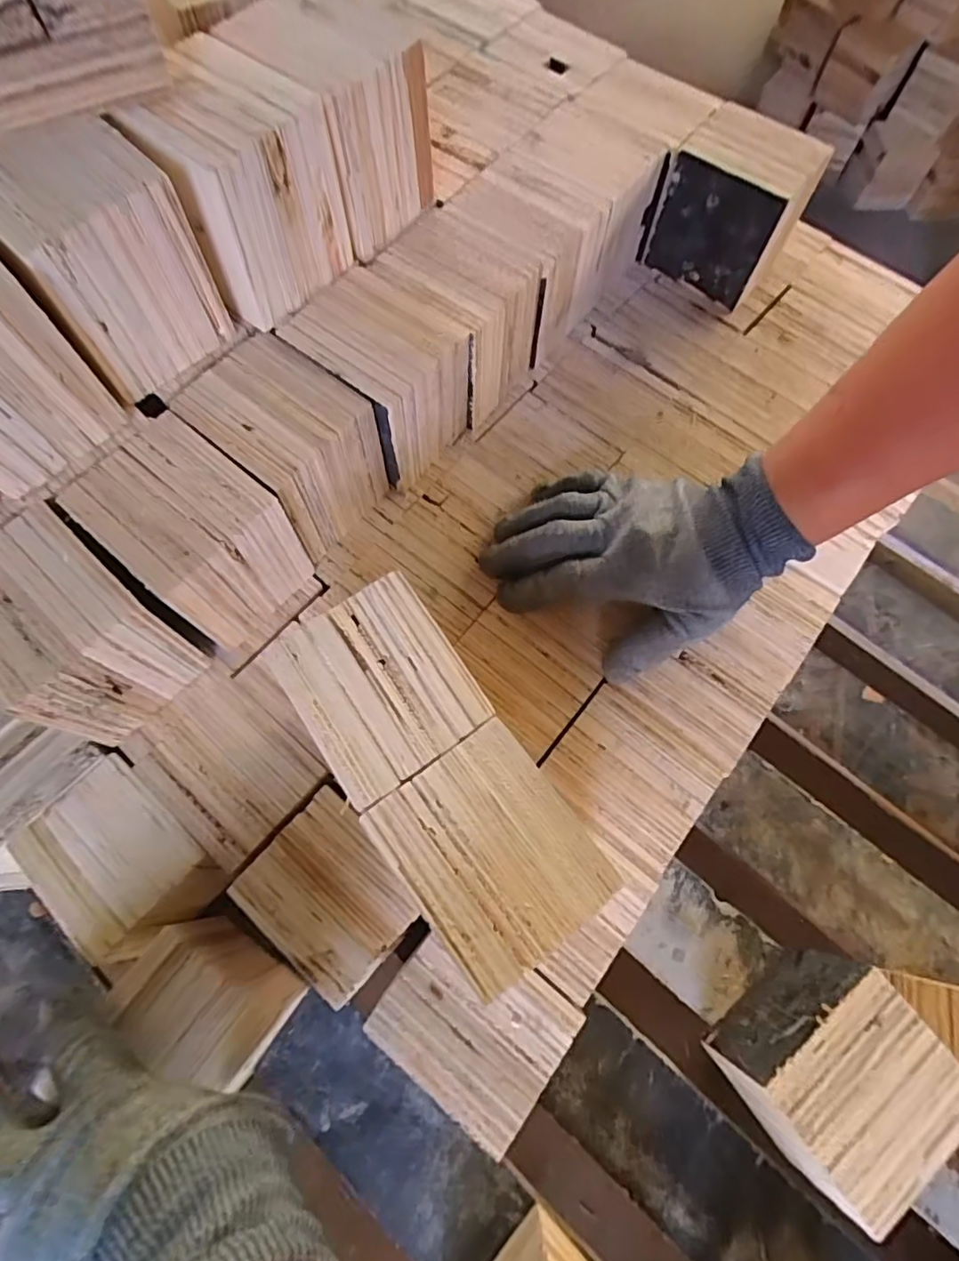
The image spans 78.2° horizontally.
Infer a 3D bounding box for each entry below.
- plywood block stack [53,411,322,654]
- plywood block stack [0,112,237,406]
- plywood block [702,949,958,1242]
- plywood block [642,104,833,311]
[{"bbox_3d":[-0.169,-0.055,0.358,0.092,0.093,0.078,37,73,12],"label":"plywood block stack"},{"bbox_3d":[-0.199,-0.195,0.311,0.080,0.093,0.086,-42,75,-17],"label":"plywood block stack"},{"bbox_3d":[0.197,0.252,0.340,0.098,0.091,0.076,-38,74,-15],"label":"plywood block"},{"bbox_3d":[0.201,-0.338,0.471,0.094,0.094,0.080,35,72,11],"label":"plywood block"}]

